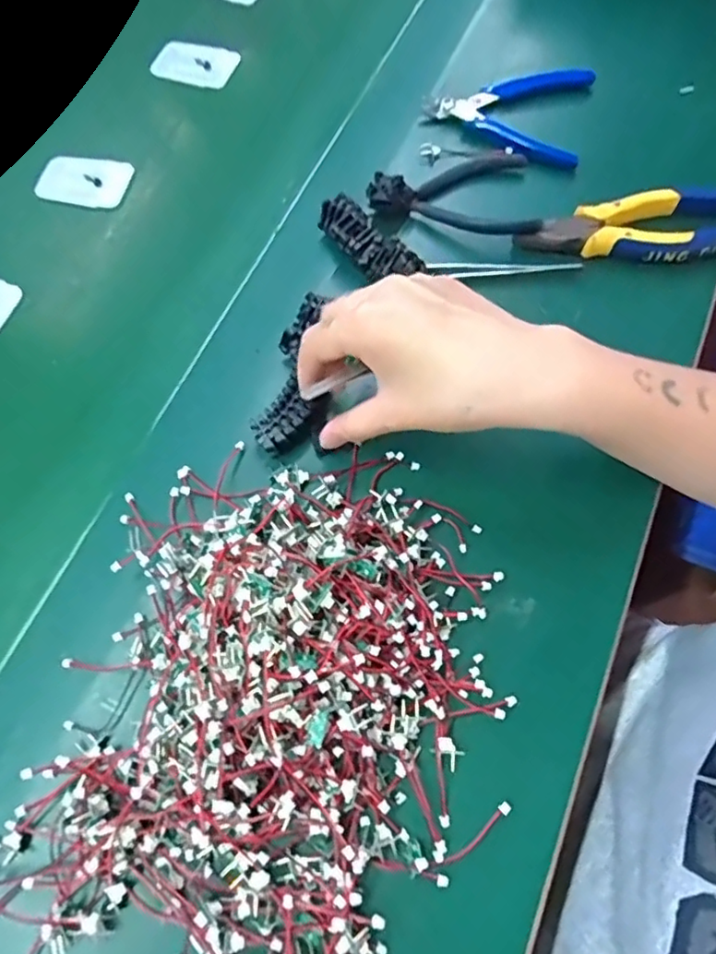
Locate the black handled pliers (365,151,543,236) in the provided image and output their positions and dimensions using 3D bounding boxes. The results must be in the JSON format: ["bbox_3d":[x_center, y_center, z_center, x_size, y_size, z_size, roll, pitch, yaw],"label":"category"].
[{"bbox_3d":[0.071,-0.212,0.420,0.116,0.024,0.077,9,69,5],"label":"black handled pliers"}]

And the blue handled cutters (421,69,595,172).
[{"bbox_3d":[0.116,-0.289,0.456,0.122,0.011,0.097,18,70,8],"label":"blue handled cutters"}]

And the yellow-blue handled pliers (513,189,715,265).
[{"bbox_3d":[0.191,-0.171,0.405,0.156,0.016,0.049,-5,68,-1],"label":"yellow-blue handled pliers"}]

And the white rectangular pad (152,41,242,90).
[{"bbox_3d":[-0.139,-0.350,0.500,0.074,0.008,0.034,19,93,13],"label":"white rectangular pad"}]

